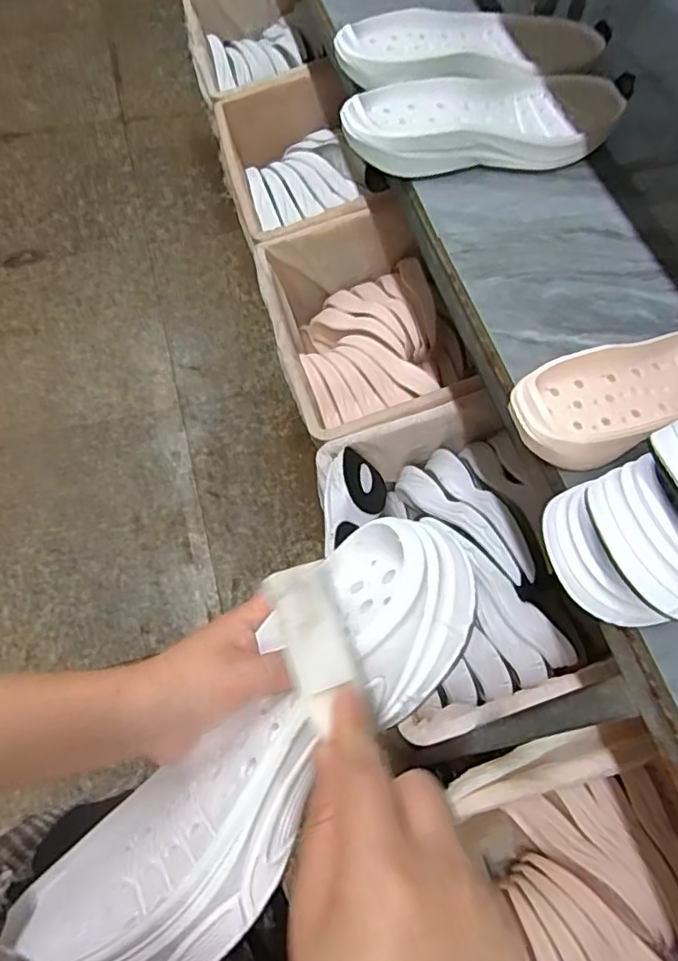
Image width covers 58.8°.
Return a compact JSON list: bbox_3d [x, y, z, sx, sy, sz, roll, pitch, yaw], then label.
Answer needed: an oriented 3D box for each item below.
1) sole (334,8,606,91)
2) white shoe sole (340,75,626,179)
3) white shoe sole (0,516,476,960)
[{"bbox_3d":[0.144,-0.467,0.665,0.293,0.048,0.120,-14,61,-13],"label":"sole"},{"bbox_3d":[0.149,-0.367,0.611,0.299,0.049,0.116,-5,67,-11],"label":"white shoe sole"},{"bbox_3d":[-0.043,0.140,0.304,0.292,0.064,0.105,-46,56,-6],"label":"white shoe sole"}]

